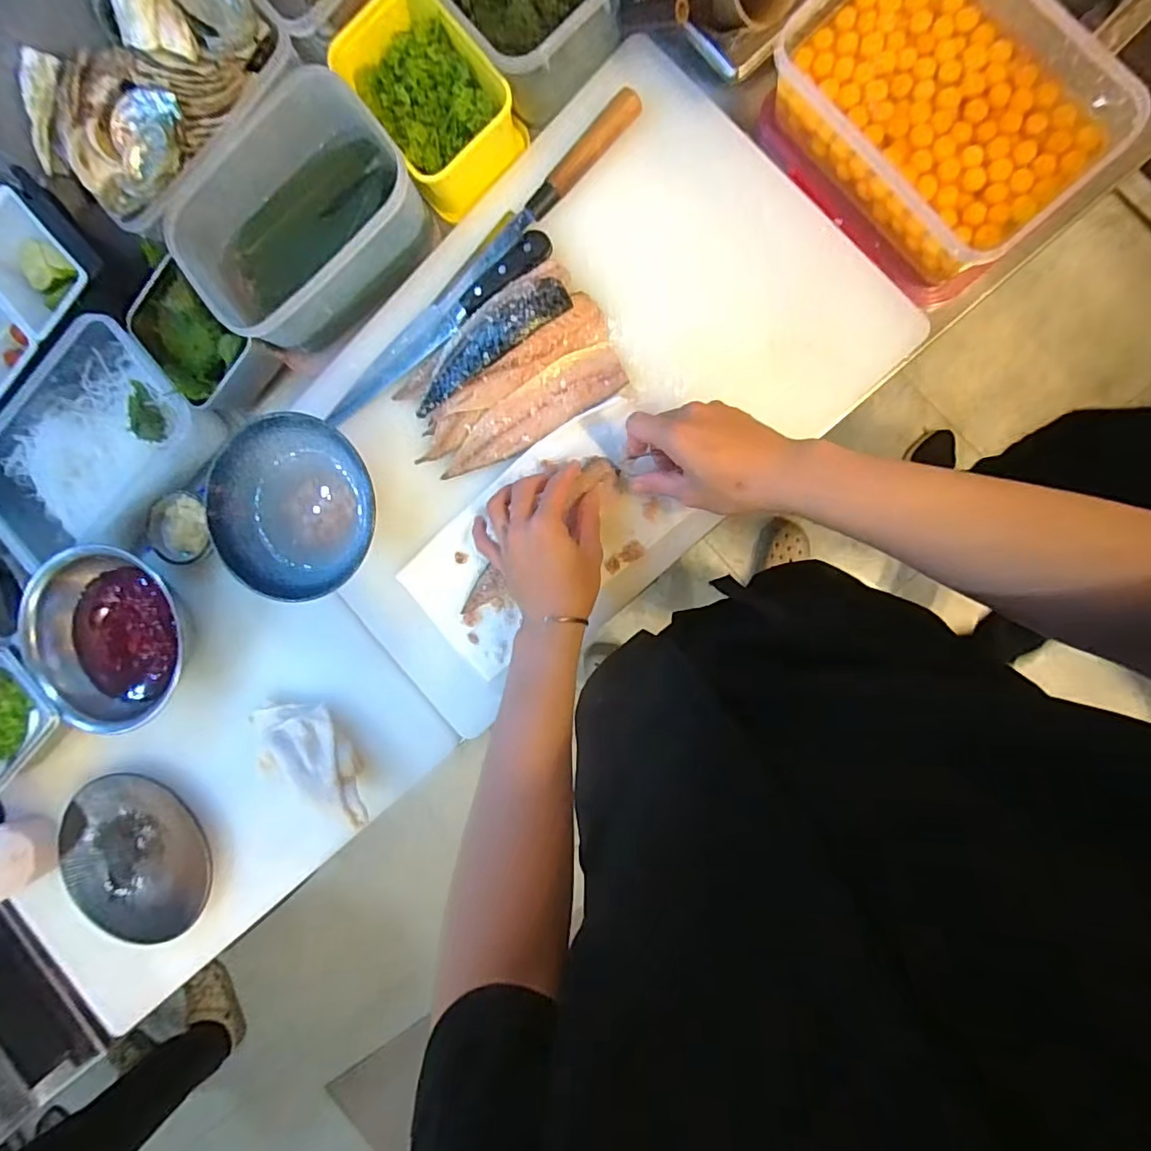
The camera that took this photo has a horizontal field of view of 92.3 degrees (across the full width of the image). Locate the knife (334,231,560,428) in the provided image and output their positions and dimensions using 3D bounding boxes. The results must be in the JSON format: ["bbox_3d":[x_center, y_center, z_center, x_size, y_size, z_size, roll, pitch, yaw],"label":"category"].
[{"bbox_3d":[-0.143,-0.250,0.555,0.274,0.023,0.043,-34,88,9],"label":"knife"}]

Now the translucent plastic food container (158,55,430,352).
[{"bbox_3d":[-0.268,-0.343,0.541,0.223,0.086,0.167,-43,86,8],"label":"translucent plastic food container"}]

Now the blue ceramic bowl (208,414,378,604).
[{"bbox_3d":[-0.277,-0.068,0.553,0.171,0.060,0.172,0,93,8],"label":"blue ceramic bowl"}]

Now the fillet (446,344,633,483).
[{"bbox_3d":[-0.046,-0.159,0.544,0.201,0.017,0.053,-29,88,9],"label":"fillet"}]

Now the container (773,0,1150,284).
[{"bbox_3d":[0.310,-0.400,0.456,0.185,0.053,0.259,-41,87,8],"label":"container"}]

